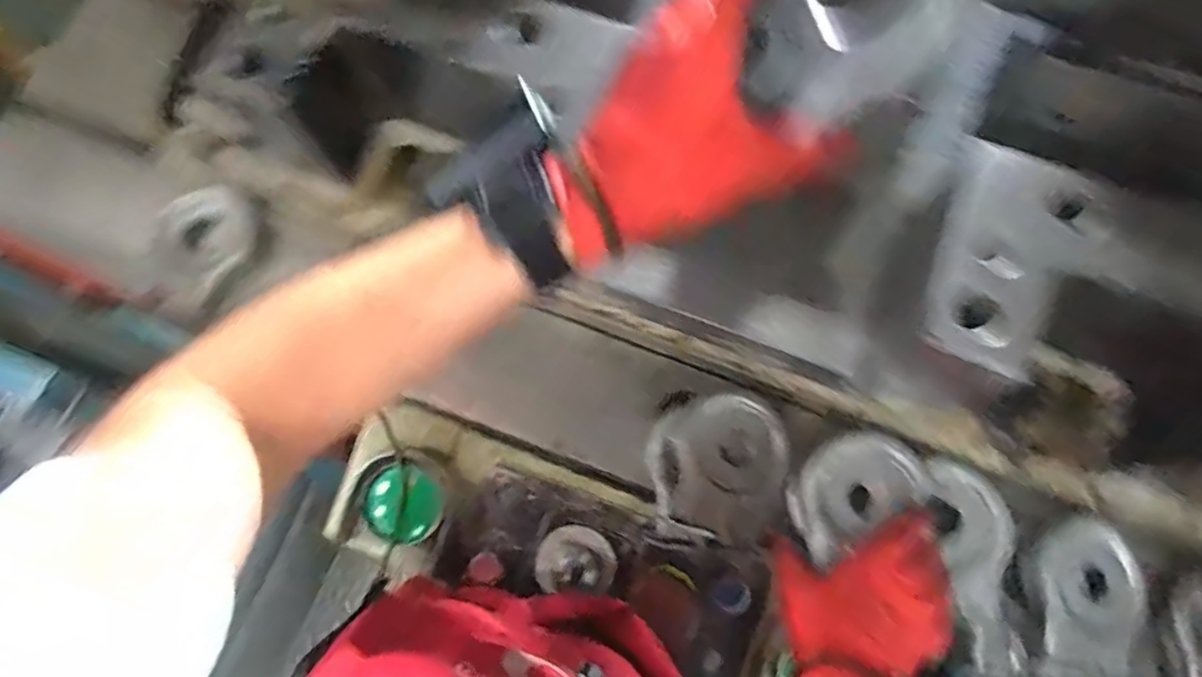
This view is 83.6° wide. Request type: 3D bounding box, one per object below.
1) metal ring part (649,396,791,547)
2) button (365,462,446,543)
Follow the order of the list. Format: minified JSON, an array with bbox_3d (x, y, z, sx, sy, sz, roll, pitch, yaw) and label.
[{"bbox_3d":[0.095,0.105,0.551,0.109,0.056,0.119,3,74,1],"label":"metal ring part"},{"bbox_3d":[-0.166,0.143,0.571,0.064,0.034,0.068,0,74,0],"label":"button"}]

